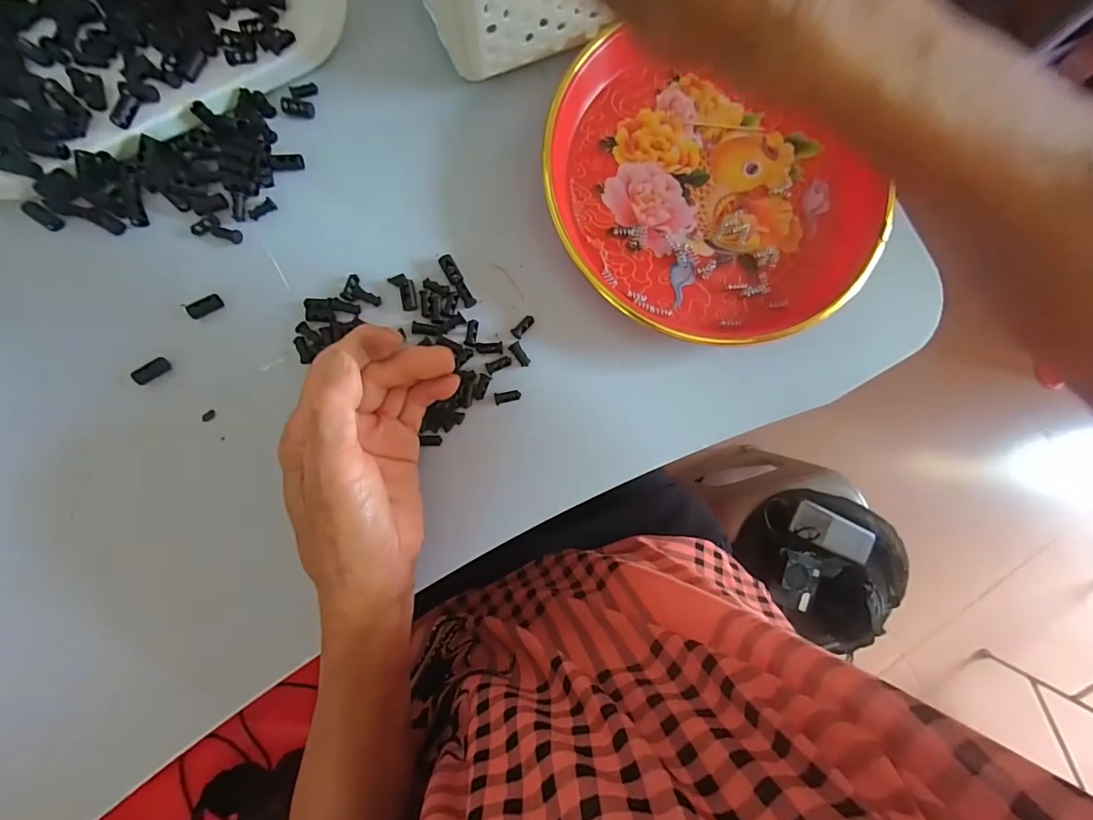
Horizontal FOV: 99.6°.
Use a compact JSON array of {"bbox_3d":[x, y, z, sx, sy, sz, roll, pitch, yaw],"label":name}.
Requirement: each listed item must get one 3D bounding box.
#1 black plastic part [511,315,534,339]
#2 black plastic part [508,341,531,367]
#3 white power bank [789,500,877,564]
[{"bbox_3d":[-0.015,-0.053,0.293,0.007,0.004,0.017,44,83,0],"label":"black plastic part"},{"bbox_3d":[-0.016,-0.035,0.291,0.007,0.004,0.016,-35,89,-7],"label":"black plastic part"},{"bbox_3d":[0.421,0.179,0.675,0.128,0.014,0.052,25,84,-3],"label":"white power bank"}]

